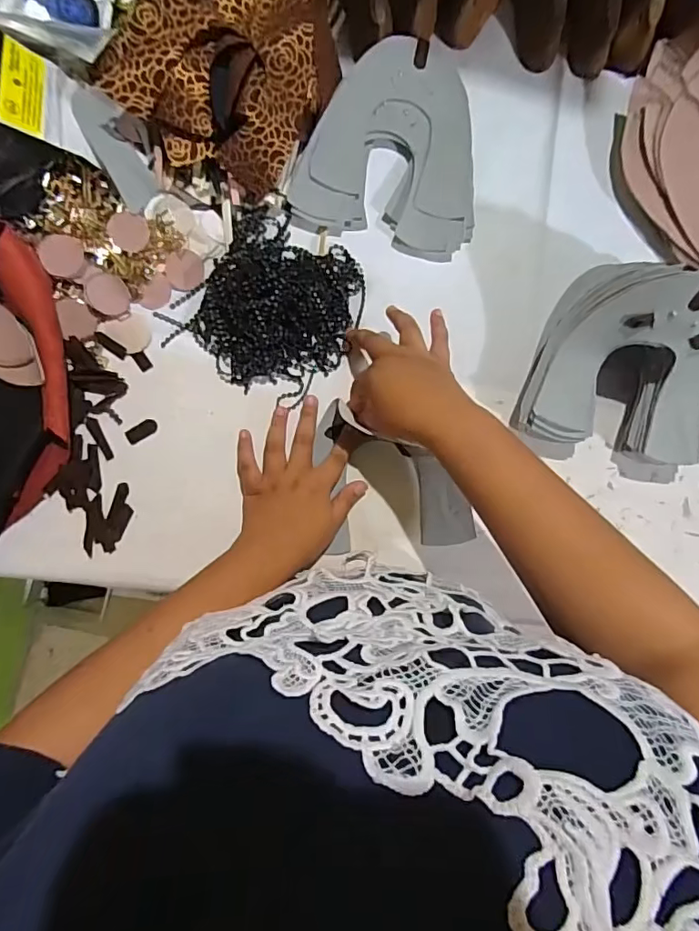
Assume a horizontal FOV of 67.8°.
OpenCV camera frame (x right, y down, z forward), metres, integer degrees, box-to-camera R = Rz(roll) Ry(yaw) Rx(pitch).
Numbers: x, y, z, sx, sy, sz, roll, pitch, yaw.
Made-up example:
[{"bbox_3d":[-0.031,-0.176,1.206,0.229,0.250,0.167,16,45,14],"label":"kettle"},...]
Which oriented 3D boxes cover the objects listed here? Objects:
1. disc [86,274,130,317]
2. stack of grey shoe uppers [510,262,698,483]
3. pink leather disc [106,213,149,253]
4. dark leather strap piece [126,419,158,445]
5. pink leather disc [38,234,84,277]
[{"bbox_3d":[-0.209,-0.148,0.452,0.033,0.004,0.034,-3,96,-27],"label":"disc"},{"bbox_3d":[0.261,-0.079,0.458,0.168,0.114,0.161,22,83,-5],"label":"stack of grey shoe uppers"},{"bbox_3d":[-0.194,-0.204,0.455,0.034,0.004,0.032,-1,93,-12],"label":"pink leather disc"},{"bbox_3d":[-0.182,-0.030,0.456,0.027,0.004,0.013,-36,90,-8],"label":"dark leather strap piece"},{"bbox_3d":[-0.244,-0.178,0.439,0.036,0.004,0.035,1,85,-7],"label":"pink leather disc"}]

